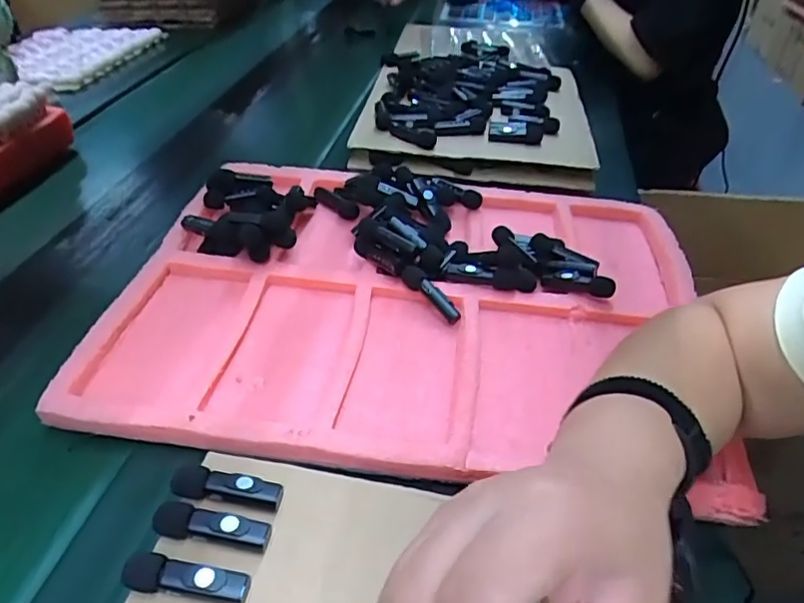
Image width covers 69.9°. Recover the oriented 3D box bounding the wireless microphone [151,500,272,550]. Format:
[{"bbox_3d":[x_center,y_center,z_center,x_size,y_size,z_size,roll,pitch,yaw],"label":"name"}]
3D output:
[{"bbox_3d":[-0.109,0.128,0.329,0.065,0.014,0.016,4,40,7],"label":"wireless microphone"}]

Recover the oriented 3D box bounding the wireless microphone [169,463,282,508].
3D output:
[{"bbox_3d":[-0.106,0.113,0.348,0.065,0.016,0.017,5,40,8],"label":"wireless microphone"}]

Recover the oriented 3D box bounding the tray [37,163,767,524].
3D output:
[{"bbox_3d":[0.000,-0.022,0.525,0.482,0.045,0.386,7,42,3],"label":"tray"}]

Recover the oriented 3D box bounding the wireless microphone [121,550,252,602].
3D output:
[{"bbox_3d":[-0.115,0.148,0.307,0.065,0.012,0.017,4,40,6],"label":"wireless microphone"}]

